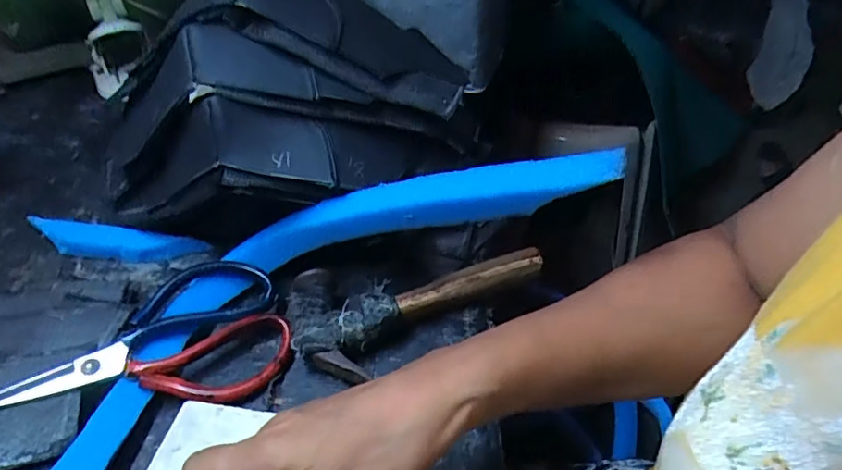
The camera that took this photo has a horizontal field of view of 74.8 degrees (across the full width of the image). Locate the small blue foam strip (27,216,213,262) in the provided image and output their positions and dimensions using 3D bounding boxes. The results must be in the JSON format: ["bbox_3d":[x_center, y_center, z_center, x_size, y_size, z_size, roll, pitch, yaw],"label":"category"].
[{"bbox_3d":[-0.258,0.005,0.461,0.154,0.017,0.027,4,45,9],"label":"small blue foam strip"}]

